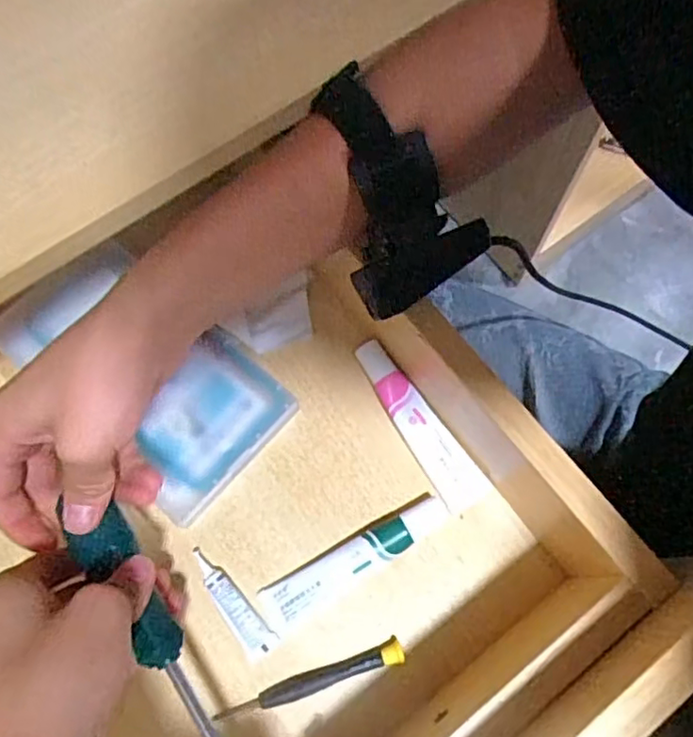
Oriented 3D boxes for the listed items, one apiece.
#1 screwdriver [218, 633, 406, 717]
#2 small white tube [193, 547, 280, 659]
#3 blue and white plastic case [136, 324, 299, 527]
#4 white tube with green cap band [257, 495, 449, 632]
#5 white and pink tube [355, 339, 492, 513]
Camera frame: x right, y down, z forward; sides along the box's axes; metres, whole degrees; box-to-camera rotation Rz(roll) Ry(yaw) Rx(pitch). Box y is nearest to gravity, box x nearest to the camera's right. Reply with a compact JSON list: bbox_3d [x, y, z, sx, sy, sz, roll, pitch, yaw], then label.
[{"bbox_3d":[-0.020,0.173,0.338,0.105,0.011,0.013,-16,71,-4],"label":"screwdriver"},{"bbox_3d":[-0.069,0.134,0.351,0.017,0.011,0.070,-42,75,-13],"label":"small white tube"},{"bbox_3d":[-0.090,0.032,0.387,0.081,0.017,0.106,42,76,14],"label":"blue and white plastic case"},{"bbox_3d":[0.007,0.112,0.357,0.119,0.016,0.024,-27,72,-8],"label":"white tube with green cap band"},{"bbox_3d":[0.043,0.035,0.383,0.027,0.017,0.118,-36,73,-11],"label":"white and pink tube"}]

